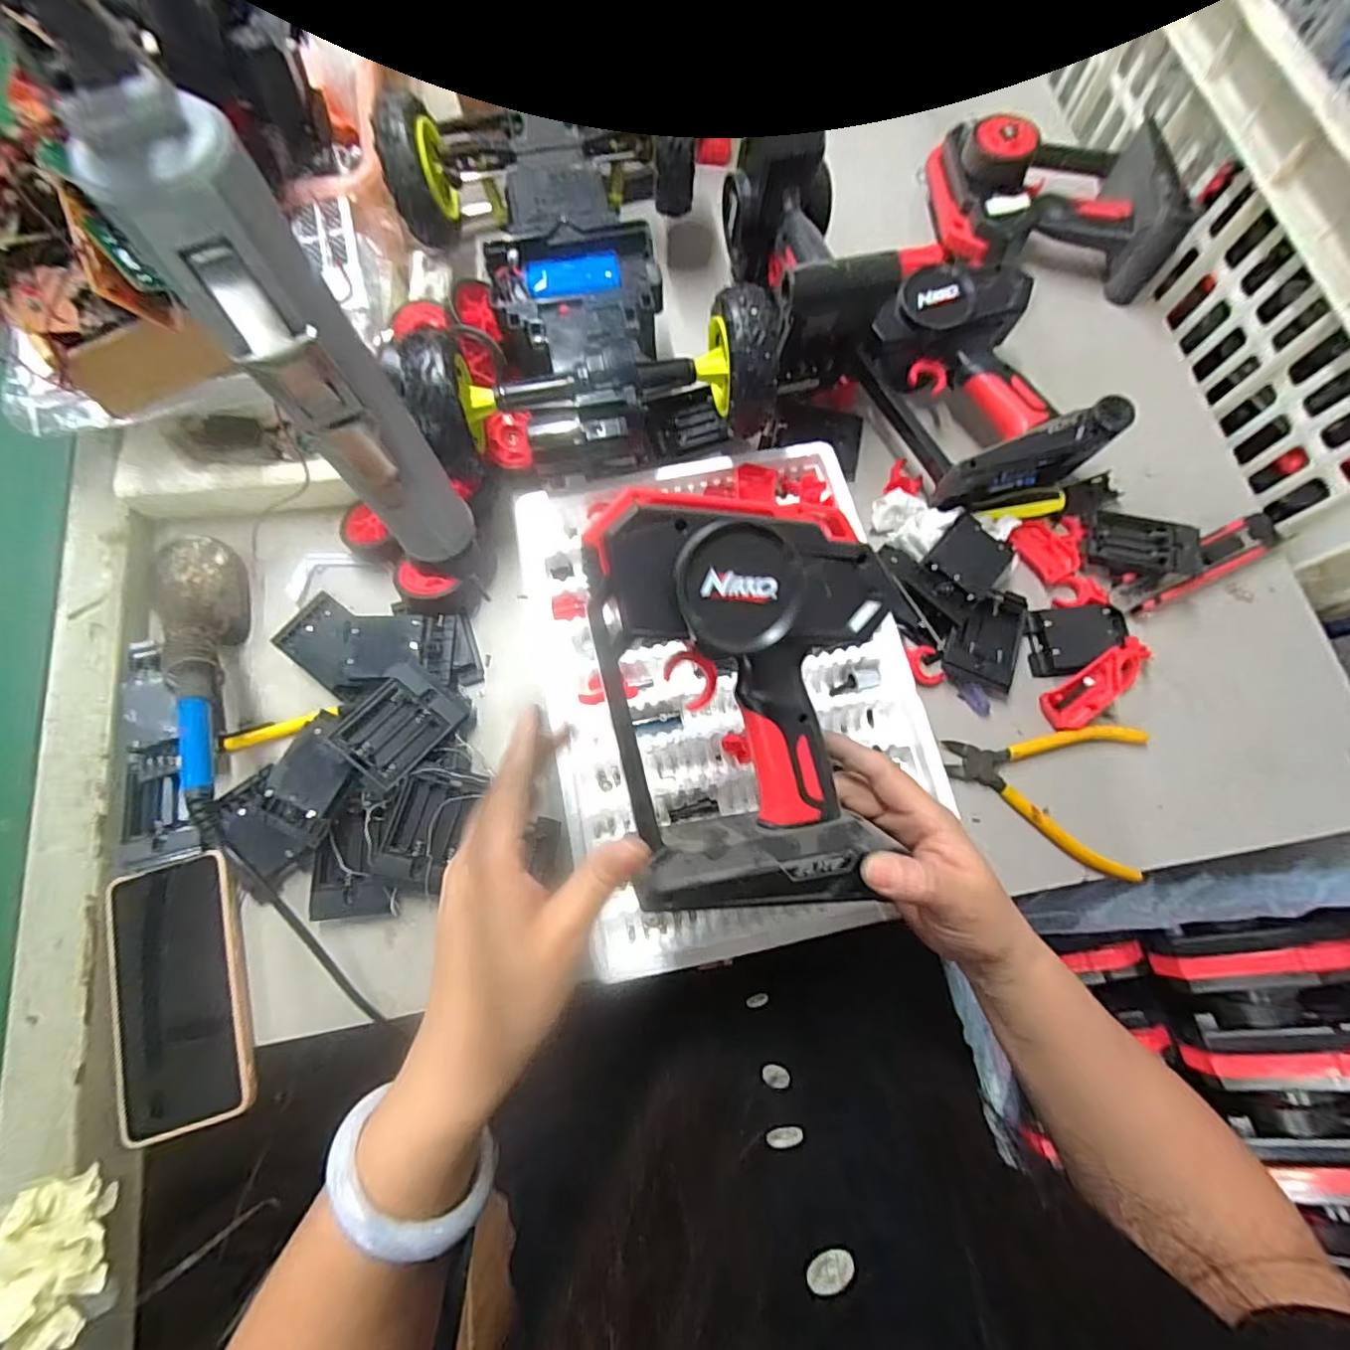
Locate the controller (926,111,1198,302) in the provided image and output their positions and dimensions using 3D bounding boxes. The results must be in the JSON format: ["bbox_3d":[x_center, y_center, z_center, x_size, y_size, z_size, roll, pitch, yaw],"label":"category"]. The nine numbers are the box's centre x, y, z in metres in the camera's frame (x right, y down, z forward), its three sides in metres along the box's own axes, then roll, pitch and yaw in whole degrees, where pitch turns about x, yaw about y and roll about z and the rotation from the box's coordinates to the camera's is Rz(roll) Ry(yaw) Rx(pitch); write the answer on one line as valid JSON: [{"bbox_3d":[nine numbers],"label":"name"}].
[{"bbox_3d":[0.346,-0.423,0.522,0.208,0.083,0.135,-1,75,-1],"label":"controller"}]

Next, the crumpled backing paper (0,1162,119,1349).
[{"bbox_3d":[-0.349,0.338,0.312,0.052,0.031,0.099,-7,75,-3],"label":"crumpled backing paper"}]

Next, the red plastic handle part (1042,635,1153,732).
[{"bbox_3d":[0.321,0.005,0.431,0.097,0.022,0.032,-33,77,-9],"label":"red plastic handle part"}]

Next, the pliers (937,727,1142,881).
[{"bbox_3d":[0.265,0.075,0.415,0.130,0.019,0.103,16,75,4],"label":"pliers"}]

